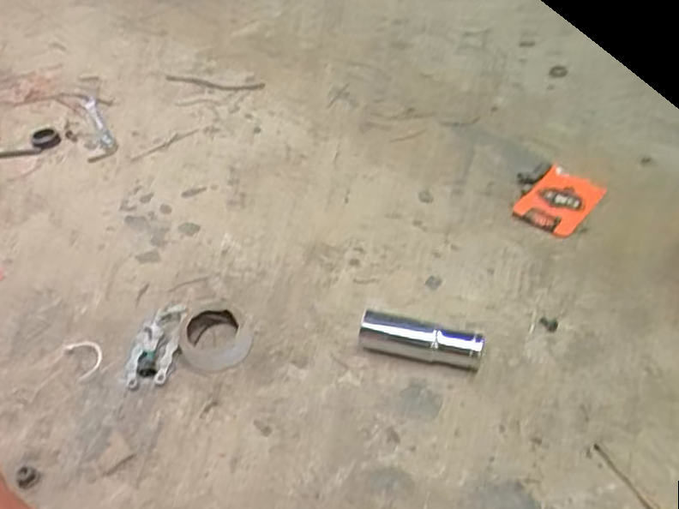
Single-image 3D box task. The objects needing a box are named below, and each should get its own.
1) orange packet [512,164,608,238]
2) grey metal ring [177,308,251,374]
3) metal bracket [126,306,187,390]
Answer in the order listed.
[{"bbox_3d":[0.177,-0.044,0.533,0.049,0.006,0.073,29,53,33],"label":"orange packet"},{"bbox_3d":[-0.086,0.055,0.450,0.045,0.017,0.052,-23,45,-18],"label":"grey metal ring"},{"bbox_3d":[-0.124,0.062,0.455,0.028,0.008,0.067,4,43,12],"label":"metal bracket"}]

